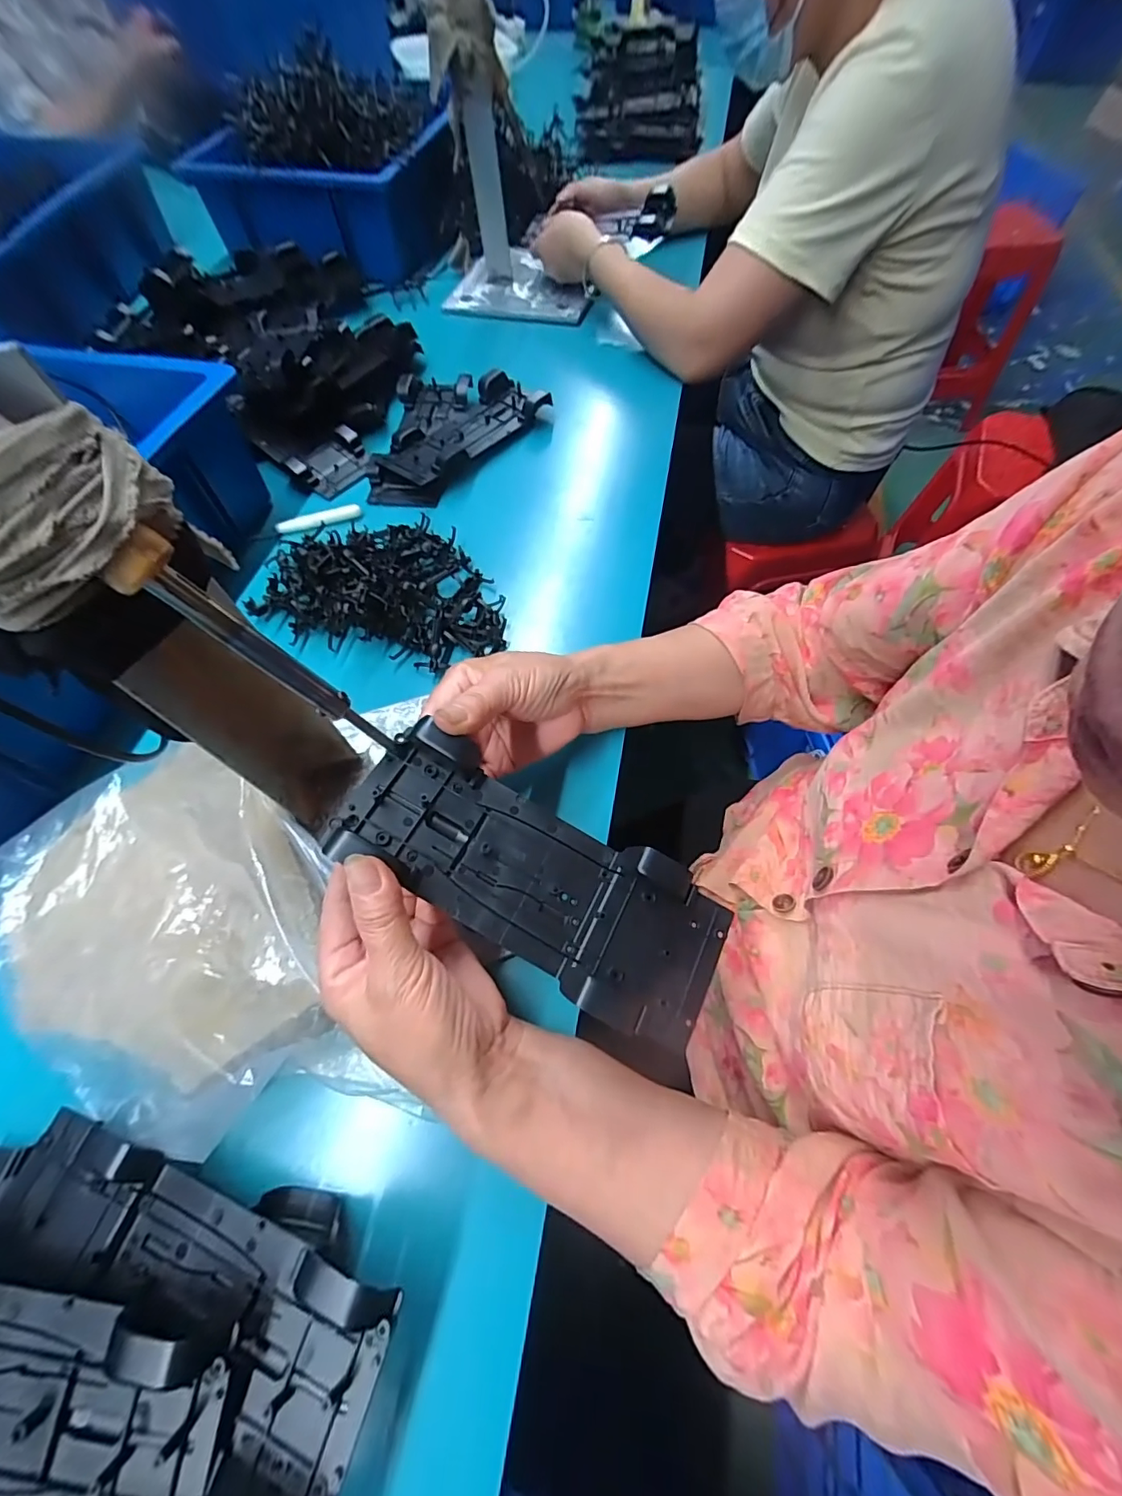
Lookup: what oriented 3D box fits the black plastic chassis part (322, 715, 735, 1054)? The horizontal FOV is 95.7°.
[{"bbox_3d":[-0.010,0.062,0.245,0.190,0.022,0.075,31,66,2],"label":"black plastic chassis part"}]

